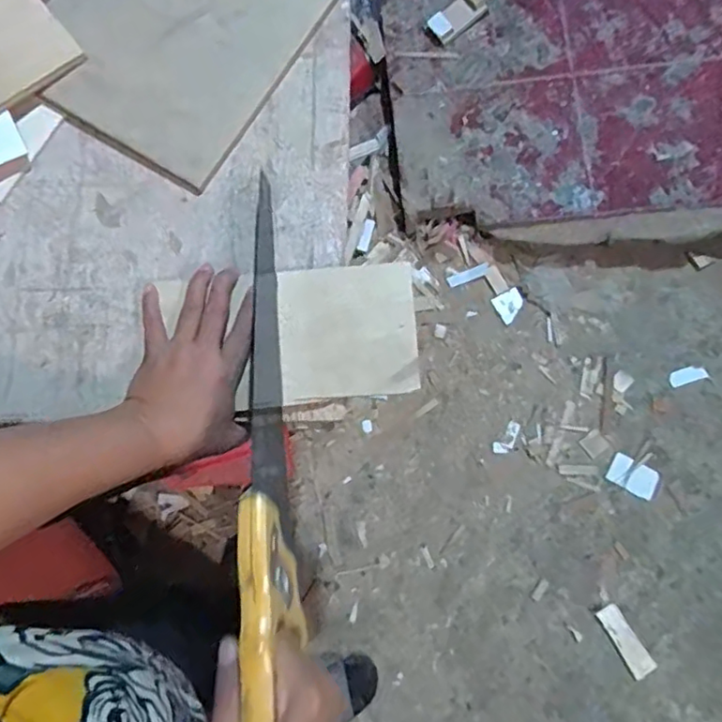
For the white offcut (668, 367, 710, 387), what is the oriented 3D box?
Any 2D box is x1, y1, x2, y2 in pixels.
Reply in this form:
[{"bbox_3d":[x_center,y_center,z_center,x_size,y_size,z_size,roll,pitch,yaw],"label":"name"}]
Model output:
[{"bbox_3d":[0.639,0.029,1.158,0.071,0.004,0.030,-19,78,1],"label":"white offcut"}]

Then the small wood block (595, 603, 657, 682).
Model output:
[{"bbox_3d":[0.480,0.507,1.072,0.045,0.009,0.127,-32,78,-2],"label":"small wood block"}]

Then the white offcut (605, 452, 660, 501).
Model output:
[{"bbox_3d":[0.521,0.221,1.135,0.091,0.010,0.056,28,82,10],"label":"white offcut"}]

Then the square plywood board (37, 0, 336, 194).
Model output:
[{"bbox_3d":[-0.184,-0.319,0.559,0.251,0.015,0.247,32,82,6],"label":"square plywood board"}]

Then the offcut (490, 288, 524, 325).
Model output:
[{"bbox_3d":[0.310,-0.114,1.232,0.058,0.011,0.059,-32,78,-2],"label":"offcut"}]

